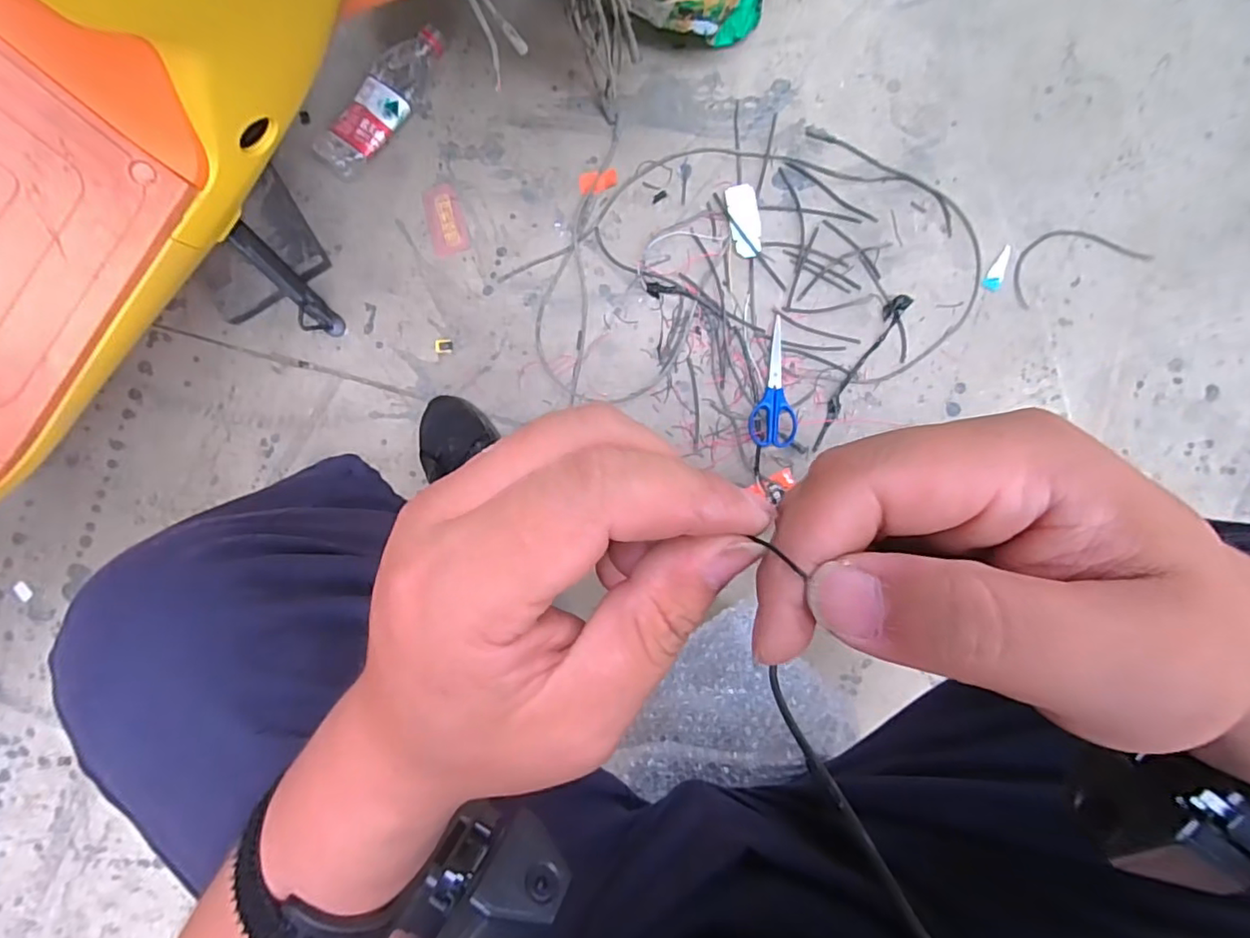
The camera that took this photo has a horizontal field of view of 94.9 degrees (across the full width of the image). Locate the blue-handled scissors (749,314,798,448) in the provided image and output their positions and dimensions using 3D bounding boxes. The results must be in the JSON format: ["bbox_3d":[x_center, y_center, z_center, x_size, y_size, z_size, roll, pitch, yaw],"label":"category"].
[{"bbox_3d":[0.188,-0.110,0.732,0.056,0.020,0.163,-1,91,3],"label":"blue-handled scissors"}]

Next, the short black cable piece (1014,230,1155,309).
[{"bbox_3d":[0.563,-0.267,0.717,0.165,0.004,0.077,-21,90,3],"label":"short black cable piece"}]

